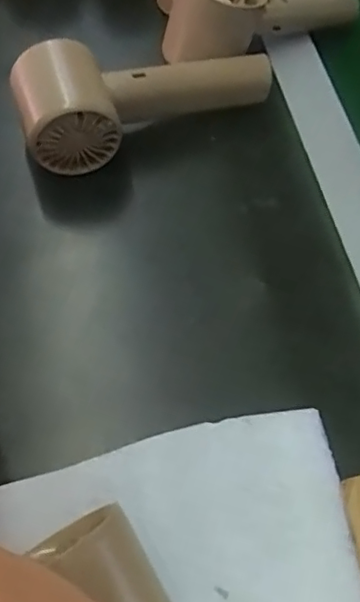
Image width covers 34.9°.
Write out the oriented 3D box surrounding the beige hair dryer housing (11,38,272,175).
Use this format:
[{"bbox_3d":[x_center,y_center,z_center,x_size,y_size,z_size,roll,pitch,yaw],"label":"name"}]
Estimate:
[{"bbox_3d":[-0.021,-0.127,0.358,0.154,0.062,0.053,-19,59,-9],"label":"beige hair dryer housing"}]

